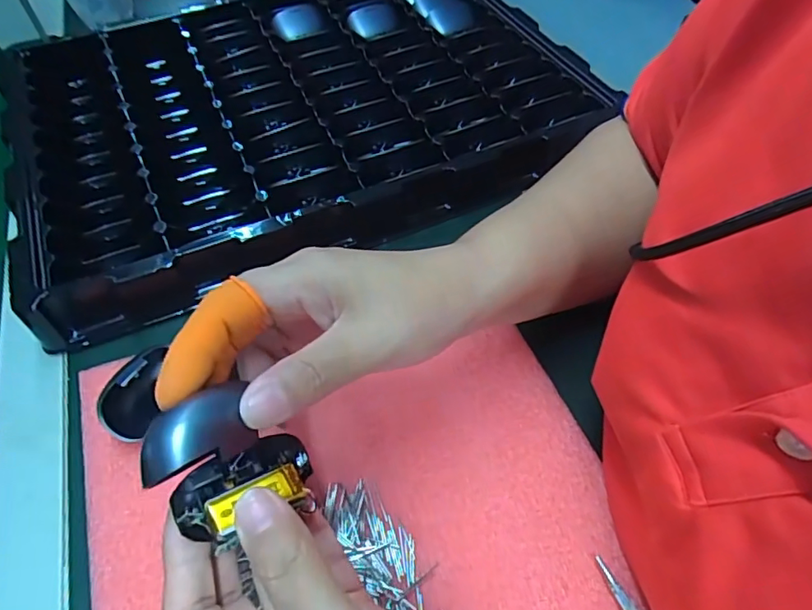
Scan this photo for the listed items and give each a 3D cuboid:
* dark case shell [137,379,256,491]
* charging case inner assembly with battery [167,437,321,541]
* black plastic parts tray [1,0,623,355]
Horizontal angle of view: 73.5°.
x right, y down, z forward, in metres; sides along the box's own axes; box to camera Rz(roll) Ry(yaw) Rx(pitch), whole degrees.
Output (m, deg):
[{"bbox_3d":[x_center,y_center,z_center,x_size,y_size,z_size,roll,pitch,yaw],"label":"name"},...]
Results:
[{"bbox_3d":[-0.079,0.048,0.204,0.044,0.014,0.025,-34,63,-20],"label":"dark case shell"},{"bbox_3d":[-0.062,0.073,0.211,0.051,0.018,0.030,-16,57,-28],"label":"charging case inner assembly with battery"},{"bbox_3d":[-0.094,-0.183,0.477,0.450,0.052,0.332,-22,59,-14],"label":"black plastic parts tray"}]

